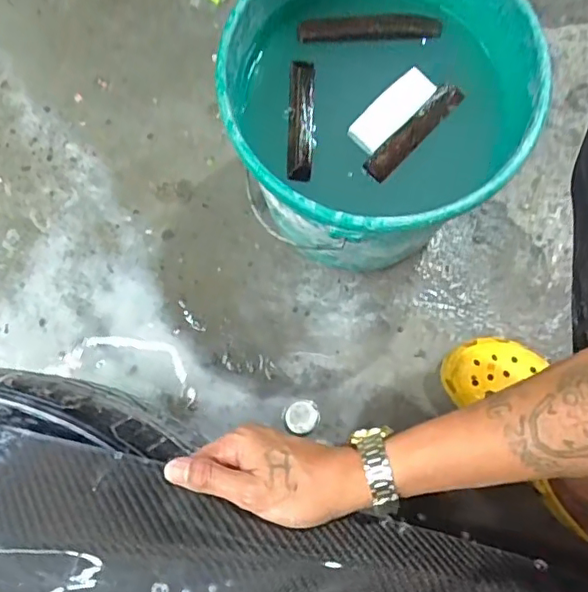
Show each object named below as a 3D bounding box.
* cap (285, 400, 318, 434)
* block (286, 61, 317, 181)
[{"bbox_3d":[0.009,0.142,0.663,0.038,0.004,0.034,-8,81,1],"label":"cap"},{"bbox_3d":[0.007,-0.171,0.543,0.025,0.025,0.122,2,81,2],"label":"block"}]

